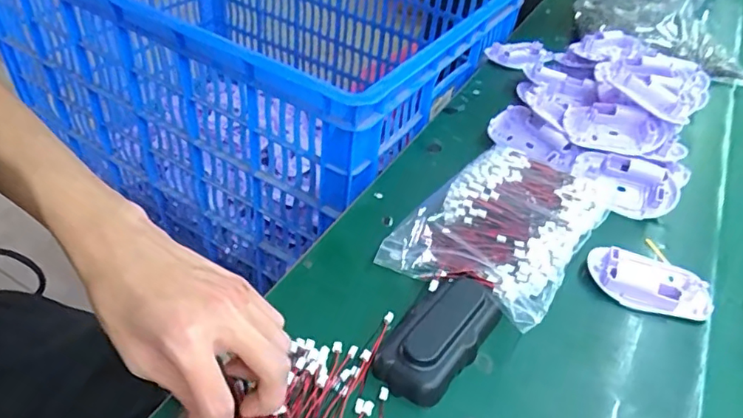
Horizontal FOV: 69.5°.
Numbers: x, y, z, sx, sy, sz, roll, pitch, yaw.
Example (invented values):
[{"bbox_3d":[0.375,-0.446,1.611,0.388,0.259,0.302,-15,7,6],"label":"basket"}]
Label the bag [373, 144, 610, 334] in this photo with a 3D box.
[{"bbox_3d":[0.112,0.013,0.460,0.133,0.040,0.180,30,48,24],"label":"bag"}]

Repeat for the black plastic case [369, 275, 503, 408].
[{"bbox_3d":[0.048,0.087,0.375,0.052,0.029,0.099,30,48,23],"label":"black plastic case"}]

